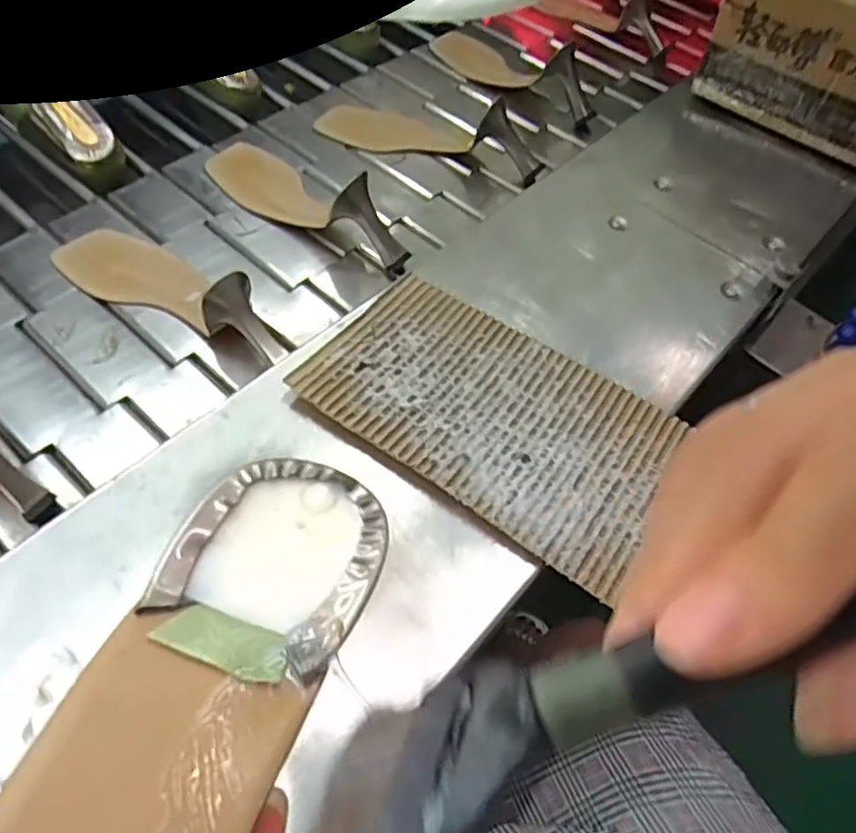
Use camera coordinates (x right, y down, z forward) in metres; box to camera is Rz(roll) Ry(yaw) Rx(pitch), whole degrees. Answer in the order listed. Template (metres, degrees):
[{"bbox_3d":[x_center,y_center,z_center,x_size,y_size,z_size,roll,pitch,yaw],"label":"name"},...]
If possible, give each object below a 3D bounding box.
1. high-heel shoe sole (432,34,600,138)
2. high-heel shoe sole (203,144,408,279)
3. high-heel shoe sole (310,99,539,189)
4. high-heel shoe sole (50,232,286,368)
[{"bbox_3d":[0.095,-0.445,0.825,0.089,0.069,0.266,-27,62,-24],"label":"high-heel shoe sole"},{"bbox_3d":[-0.127,-0.212,0.662,0.252,0.083,0.072,32,57,32],"label":"high-heel shoe sole"},{"bbox_3d":[0.005,-0.315,0.748,0.247,0.066,0.092,16,54,22],"label":"high-heel shoe sole"},{"bbox_3d":[-0.221,-0.109,0.582,0.255,0.056,0.081,24,55,28],"label":"high-heel shoe sole"}]

